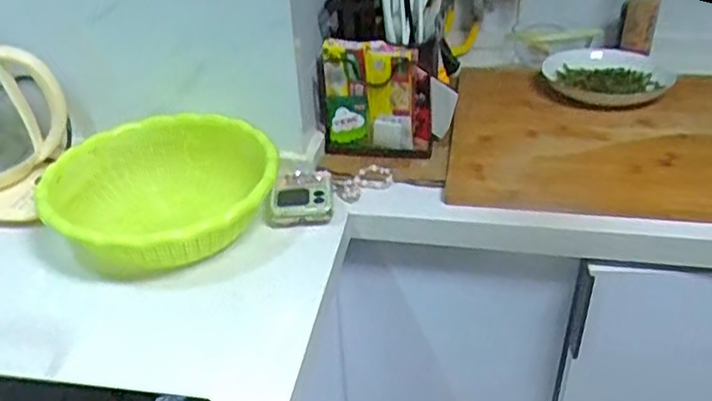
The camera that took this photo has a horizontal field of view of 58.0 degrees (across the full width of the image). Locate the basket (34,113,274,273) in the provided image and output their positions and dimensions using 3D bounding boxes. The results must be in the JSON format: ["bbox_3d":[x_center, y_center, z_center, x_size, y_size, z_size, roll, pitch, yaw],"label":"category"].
[{"bbox_3d":[-0.226,-0.007,0.755,0.259,0.091,0.221,-9,34,-10],"label":"basket"}]

